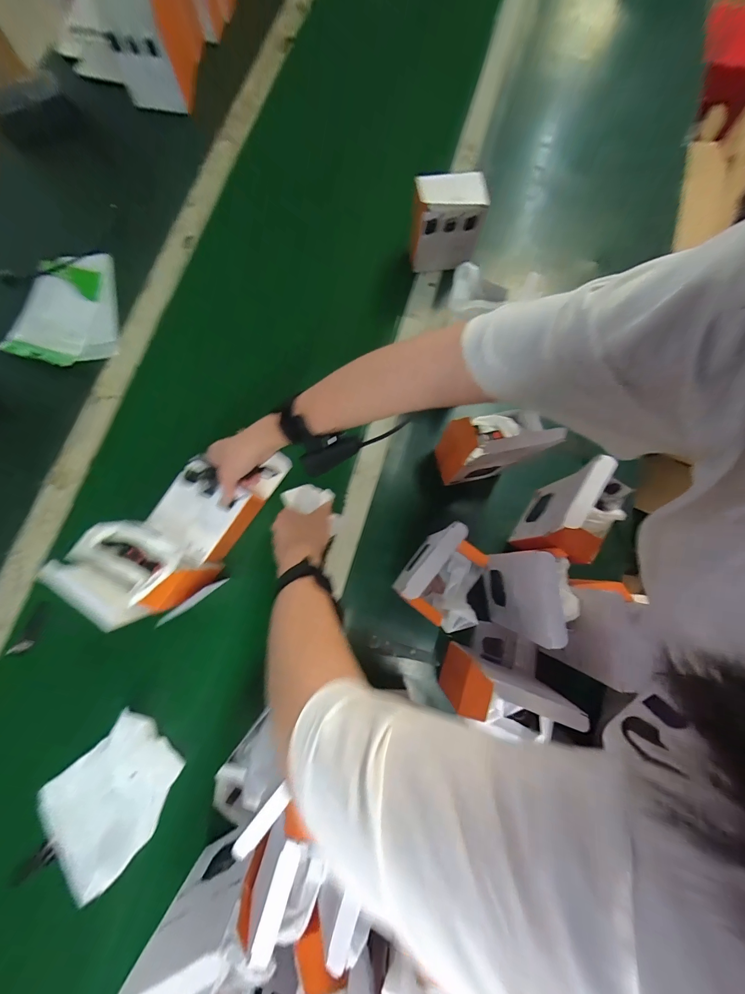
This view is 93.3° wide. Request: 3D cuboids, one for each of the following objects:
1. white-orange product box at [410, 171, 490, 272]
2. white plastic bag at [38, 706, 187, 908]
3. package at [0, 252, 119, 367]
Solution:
[{"bbox_3d":[0.112,-0.432,0.564,0.108,0.115,0.070,-8,78,-3],"label":"white-orange product box"},{"bbox_3d":[-0.334,0.387,0.448,0.172,0.021,0.137,-44,82,-7],"label":"white plastic bag"},{"bbox_3d":[-0.511,-0.310,0.575,0.165,0.025,0.186,-4,78,-2],"label":"package"}]

